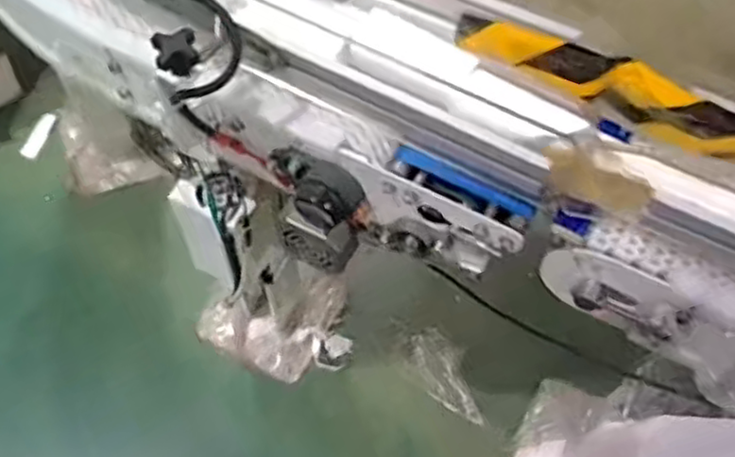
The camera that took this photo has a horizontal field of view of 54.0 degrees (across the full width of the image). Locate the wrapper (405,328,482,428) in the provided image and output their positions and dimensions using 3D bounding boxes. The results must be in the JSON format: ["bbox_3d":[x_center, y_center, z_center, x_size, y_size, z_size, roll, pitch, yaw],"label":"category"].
[{"bbox_3d":[0.166,0.304,1.491,0.104,0.033,0.212,-35,68,-20],"label":"wrapper"}]

